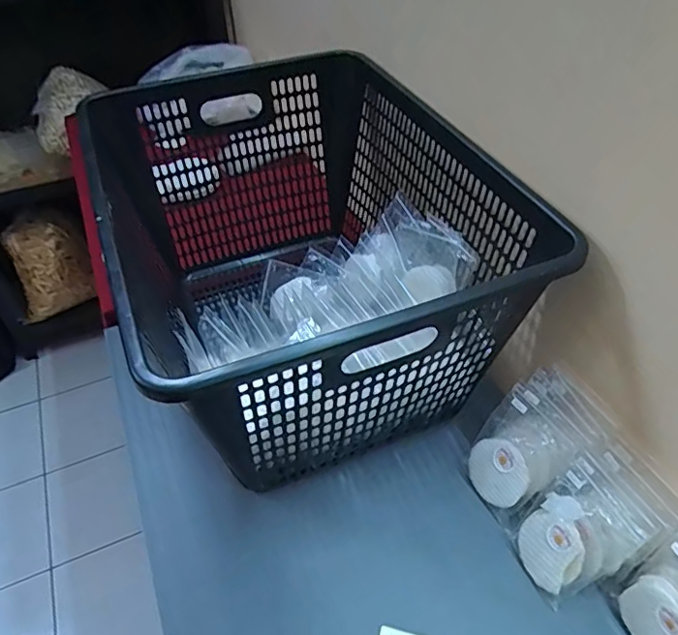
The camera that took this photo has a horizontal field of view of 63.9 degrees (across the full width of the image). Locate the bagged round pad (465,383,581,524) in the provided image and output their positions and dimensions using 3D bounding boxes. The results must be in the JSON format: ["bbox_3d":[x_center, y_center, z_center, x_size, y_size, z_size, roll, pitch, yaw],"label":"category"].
[{"bbox_3d":[0.200,0.161,0.628,0.011,0.133,0.096,11,30,-43],"label":"bagged round pad"}]

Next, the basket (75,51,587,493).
[{"bbox_3d":[-0.059,-0.075,0.727,0.413,0.312,0.572,-17,48,-14],"label":"basket"}]

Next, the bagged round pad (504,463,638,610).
[{"bbox_3d":[0.238,0.229,0.567,0.023,0.128,0.087,4,37,-48],"label":"bagged round pad"}]

